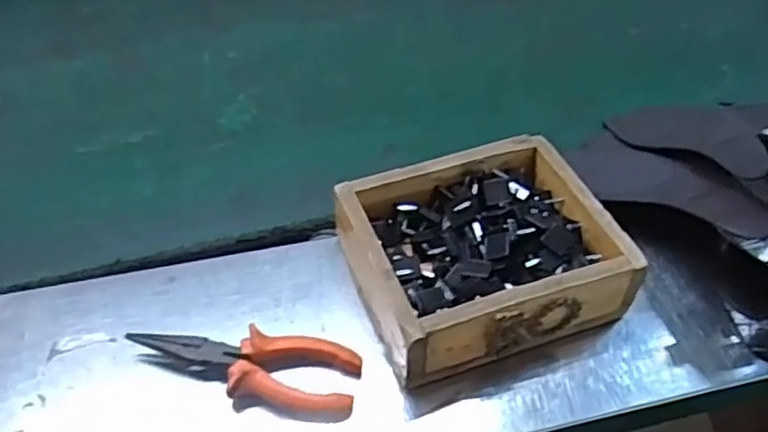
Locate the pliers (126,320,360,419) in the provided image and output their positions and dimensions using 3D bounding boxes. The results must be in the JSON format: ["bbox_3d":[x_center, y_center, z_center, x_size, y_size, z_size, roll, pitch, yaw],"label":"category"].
[{"bbox_3d":[-0.092,0.100,0.448,0.149,0.025,0.049,9,47,7],"label":"pliers"}]

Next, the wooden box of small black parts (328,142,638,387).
[{"bbox_3d":[0.069,0.028,0.499,0.184,0.073,0.156,-13,49,-14],"label":"wooden box of small black parts"}]

